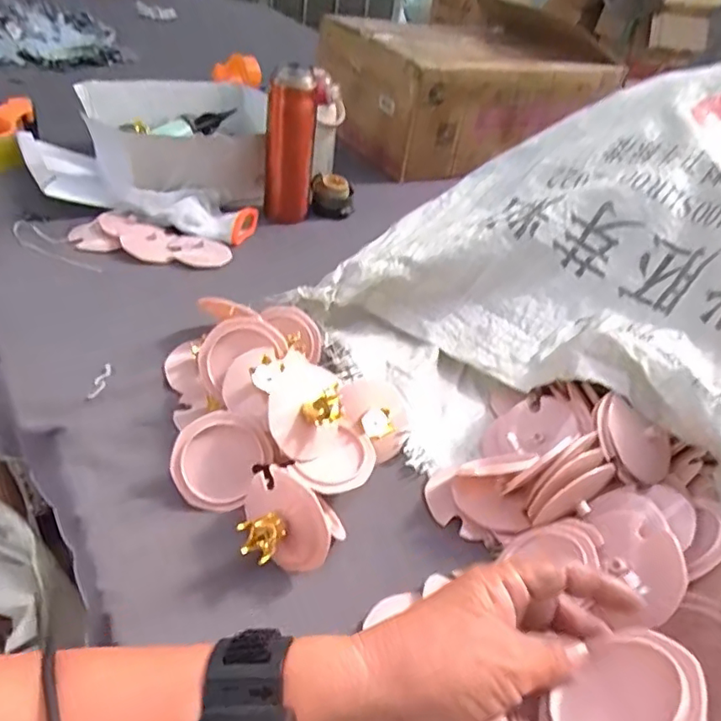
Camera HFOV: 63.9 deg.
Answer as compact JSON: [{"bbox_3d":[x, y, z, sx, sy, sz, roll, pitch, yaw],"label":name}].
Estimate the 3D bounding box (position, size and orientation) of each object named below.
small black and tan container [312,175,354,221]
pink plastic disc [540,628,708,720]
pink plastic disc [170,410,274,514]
[{"bbox_3d":[-0.043,-0.255,0.898,0.065,0.053,0.050,2,39,-8],"label":"small black and tan container"},{"bbox_3d":[0.120,0.154,0.259,0.072,0.006,0.062,-37,8,-15],"label":"pink plastic disc"},{"bbox_3d":[-0.114,0.080,0.461,0.069,0.010,0.075,2,84,-15],"label":"pink plastic disc"}]

